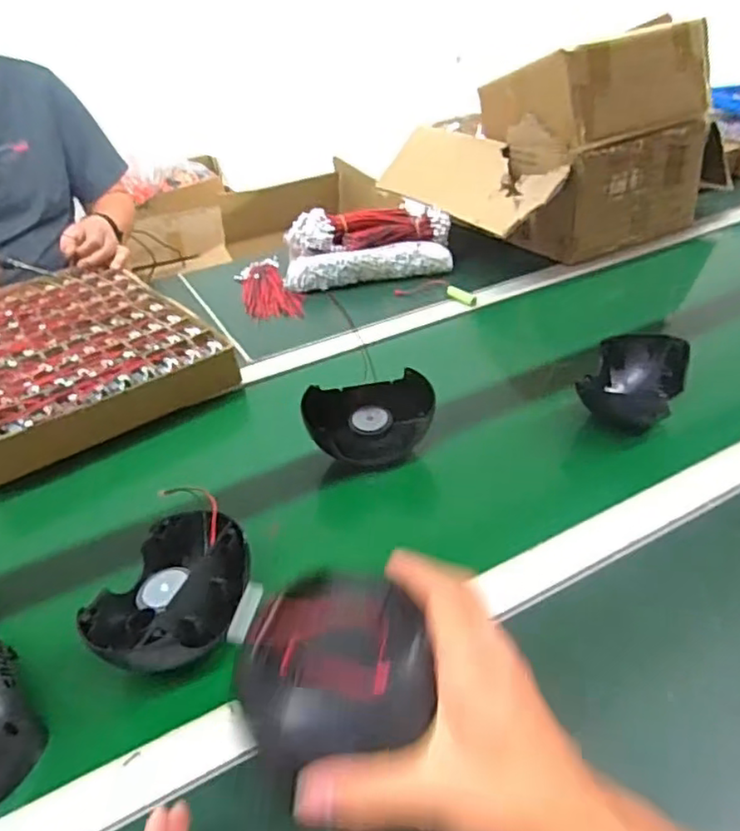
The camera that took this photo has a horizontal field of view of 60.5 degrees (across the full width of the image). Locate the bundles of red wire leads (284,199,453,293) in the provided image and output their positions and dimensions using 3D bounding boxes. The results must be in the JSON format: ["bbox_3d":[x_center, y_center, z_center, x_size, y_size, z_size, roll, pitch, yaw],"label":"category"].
[{"bbox_3d":[-0.006,-0.280,1.033,0.267,0.081,0.142,-6,36,-1],"label":"bundles of red wire leads"}]

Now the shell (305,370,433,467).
[{"bbox_3d":[0.000,0.005,0.640,0.129,0.053,0.073,-7,36,-3],"label":"shell"}]

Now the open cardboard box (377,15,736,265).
[{"bbox_3d":[0.309,-0.482,1.100,0.470,0.288,0.386,-20,38,-20],"label":"open cardboard box"}]

